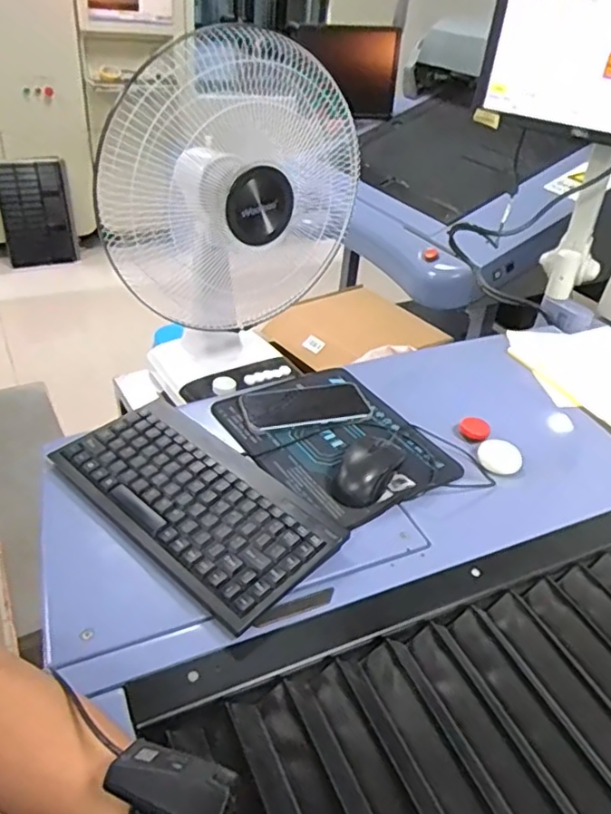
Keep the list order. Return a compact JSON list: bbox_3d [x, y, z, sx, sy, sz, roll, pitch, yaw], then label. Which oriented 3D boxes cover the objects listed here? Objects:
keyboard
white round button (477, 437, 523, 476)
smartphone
[{"bbox_3d":[-0.112,0.090,0.603,0.285,0.027,0.145,31,42,30],"label":"keyboard"},{"bbox_3d":[0.244,0.064,0.749,0.048,0.014,0.062,3,36,-4],"label":"white round button"},{"bbox_3d":[-0.001,-0.001,0.754,0.155,0.011,0.078,-7,38,-17],"label":"smartphone"}]

